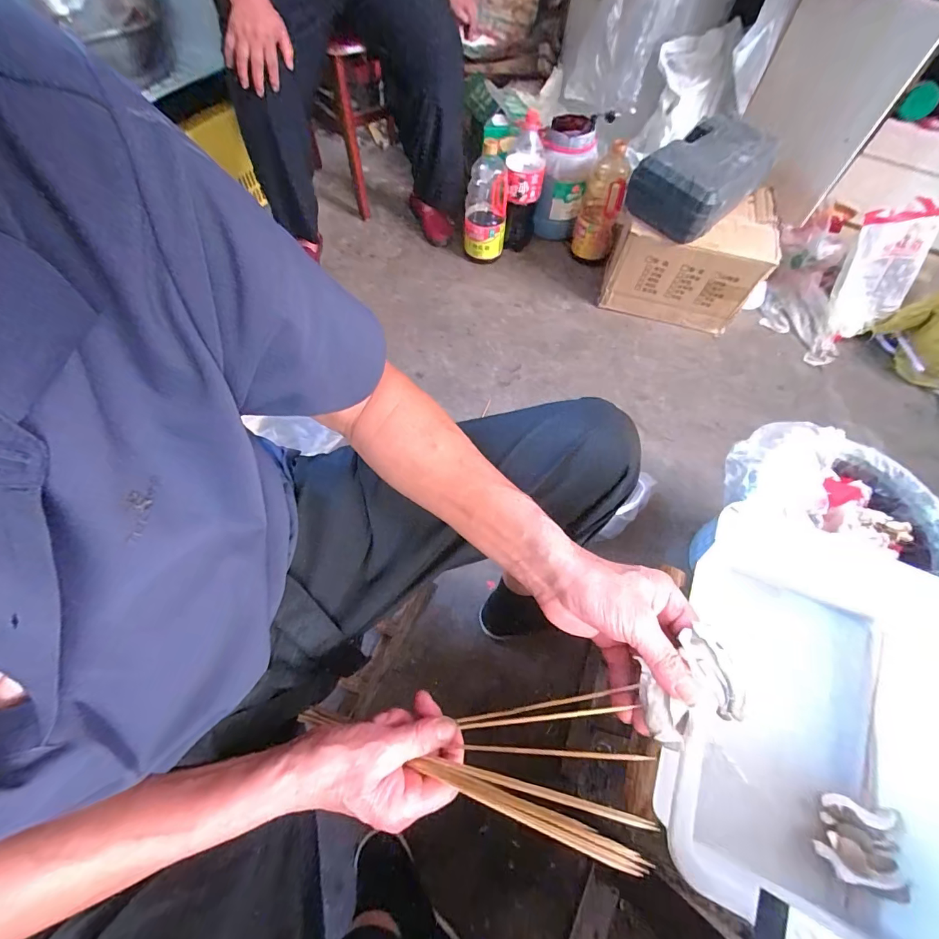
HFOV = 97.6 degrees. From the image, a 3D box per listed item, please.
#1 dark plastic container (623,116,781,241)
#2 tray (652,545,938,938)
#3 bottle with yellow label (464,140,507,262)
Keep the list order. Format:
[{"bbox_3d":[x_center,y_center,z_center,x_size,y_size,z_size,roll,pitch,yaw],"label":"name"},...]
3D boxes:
[{"bbox_3d":[0.504,-0.642,0.883,0.288,0.138,0.199,-40,70,-20],"label":"dark plastic container"},{"bbox_3d":[0.403,0.270,0.453,0.307,0.064,0.394,20,63,9],"label":"tray"},{"bbox_3d":[0.042,-0.682,1.055,0.107,0.266,0.101,5,62,0],"label":"bottle with yellow label"}]

